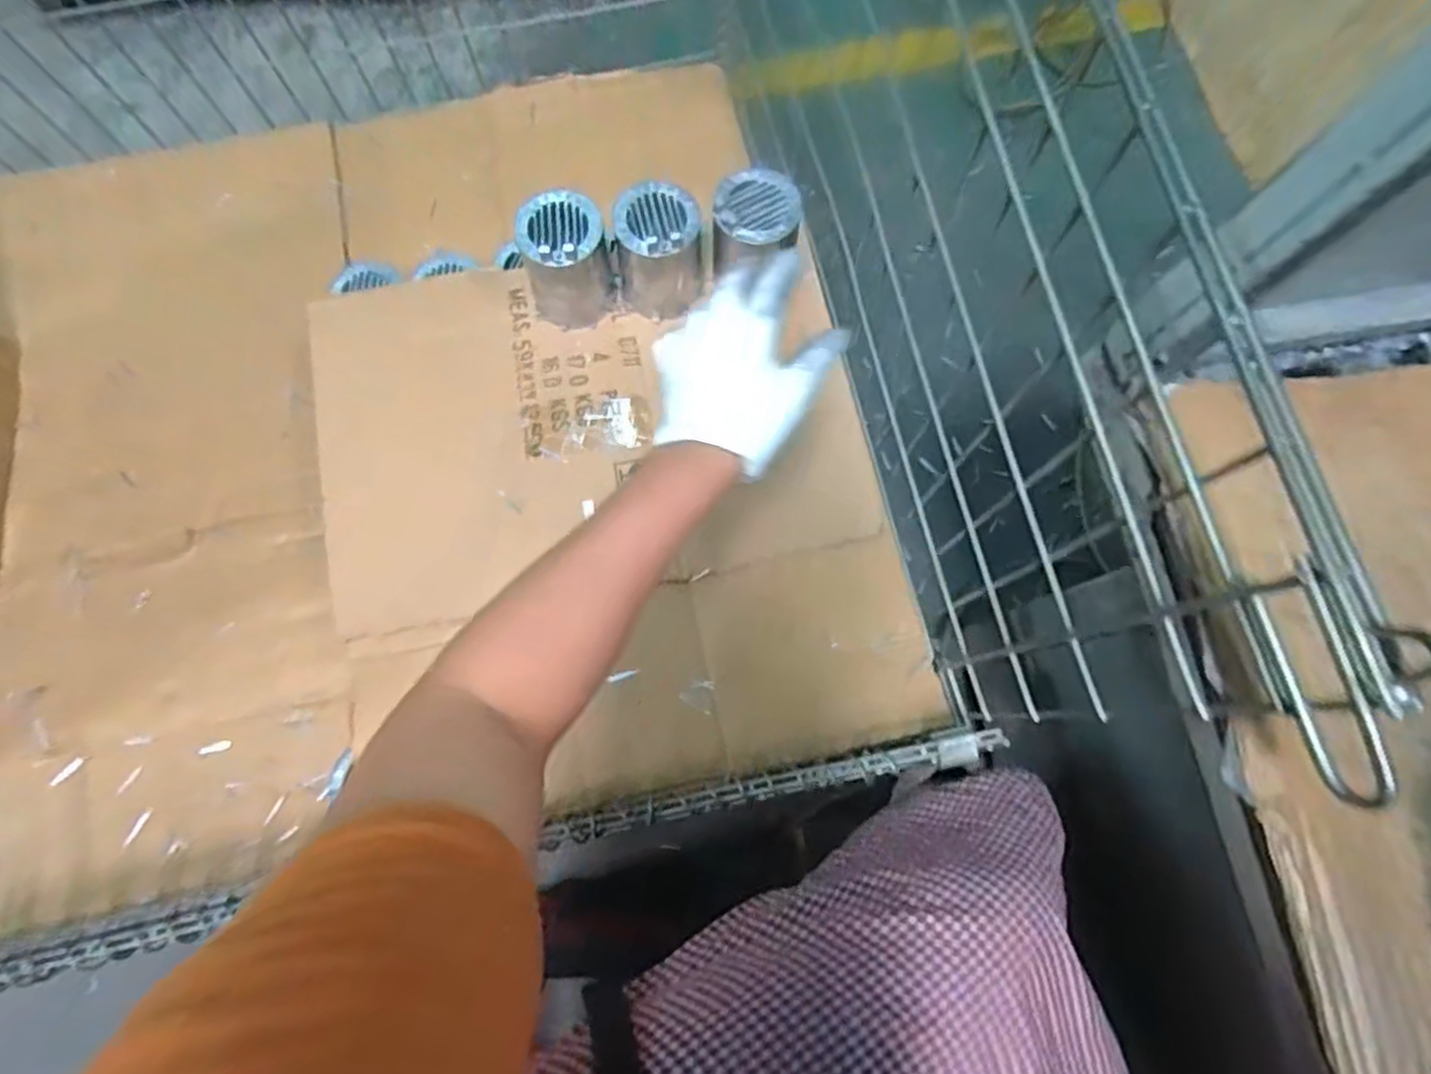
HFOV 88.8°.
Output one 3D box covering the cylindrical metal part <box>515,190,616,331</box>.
[{"bbox_3d":[-0.157,-0.288,0.767,0.089,0.128,0.084,0,76,0],"label":"cylindrical metal part"}]

